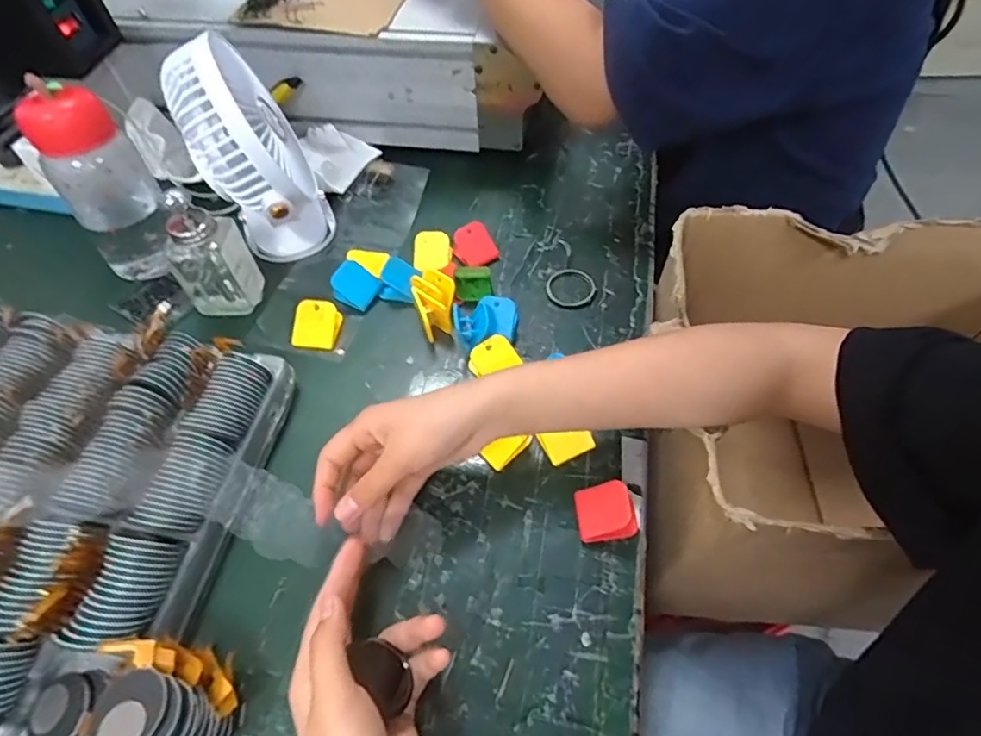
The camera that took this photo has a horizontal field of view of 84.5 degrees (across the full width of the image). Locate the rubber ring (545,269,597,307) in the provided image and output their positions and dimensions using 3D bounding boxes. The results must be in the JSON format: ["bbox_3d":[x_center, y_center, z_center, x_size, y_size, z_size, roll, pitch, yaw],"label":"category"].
[{"bbox_3d":[0.078,-0.078,0.524,0.048,0.005,0.044,-1,55,1],"label":"rubber ring"}]

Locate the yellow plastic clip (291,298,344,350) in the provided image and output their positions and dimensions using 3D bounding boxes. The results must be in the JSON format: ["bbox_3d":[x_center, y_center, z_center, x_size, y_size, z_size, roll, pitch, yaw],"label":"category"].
[{"bbox_3d":[-0.163,-0.042,0.499,0.040,0.023,0.041,4,56,4],"label":"yellow plastic clip"}]

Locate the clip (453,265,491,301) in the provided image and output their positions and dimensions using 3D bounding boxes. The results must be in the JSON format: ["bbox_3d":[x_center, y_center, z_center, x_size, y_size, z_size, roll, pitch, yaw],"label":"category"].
[{"bbox_3d":[-0.017,-0.082,0.514,0.033,0.028,0.018,-9,56,-4],"label":"clip"}]

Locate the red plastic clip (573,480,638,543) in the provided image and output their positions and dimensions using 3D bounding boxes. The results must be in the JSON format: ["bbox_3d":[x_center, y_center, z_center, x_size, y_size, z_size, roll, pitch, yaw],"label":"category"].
[{"bbox_3d":[0.084,0.103,0.389,0.041,0.031,0.037,-4,55,-1],"label":"red plastic clip"}]

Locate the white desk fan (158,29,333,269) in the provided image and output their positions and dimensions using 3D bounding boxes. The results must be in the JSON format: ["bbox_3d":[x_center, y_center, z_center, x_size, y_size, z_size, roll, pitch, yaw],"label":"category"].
[{"bbox_3d":[-0.205,-0.180,0.485,0.094,0.192,0.133,-21,58,-13],"label":"white desk fan"}]

